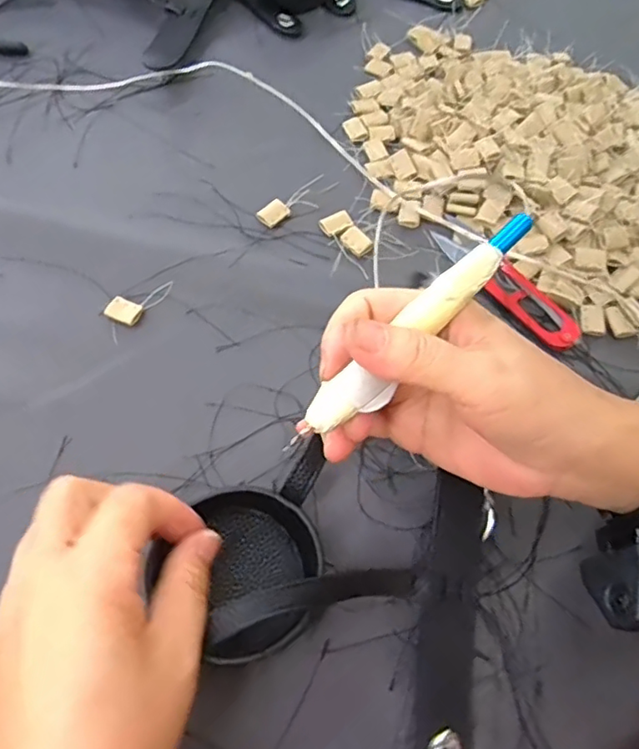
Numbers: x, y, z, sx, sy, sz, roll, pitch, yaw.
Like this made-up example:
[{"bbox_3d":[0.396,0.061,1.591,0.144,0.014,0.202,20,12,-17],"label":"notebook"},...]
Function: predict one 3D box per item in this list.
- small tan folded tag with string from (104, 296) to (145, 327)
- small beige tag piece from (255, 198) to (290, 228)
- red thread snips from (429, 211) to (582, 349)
[{"bbox_3d":[-0.121,-0.040,0.361,0.021,0.004,0.016,21,65,8],"label":"small tan folded tag with string"},{"bbox_3d":[-0.031,-0.111,0.401,0.016,0.004,0.022,41,69,16],"label":"small beige tag piece"},{"bbox_3d":[0.118,-0.060,0.374,0.025,0.011,0.116,-33,69,-17],"label":"red thread snips"}]

